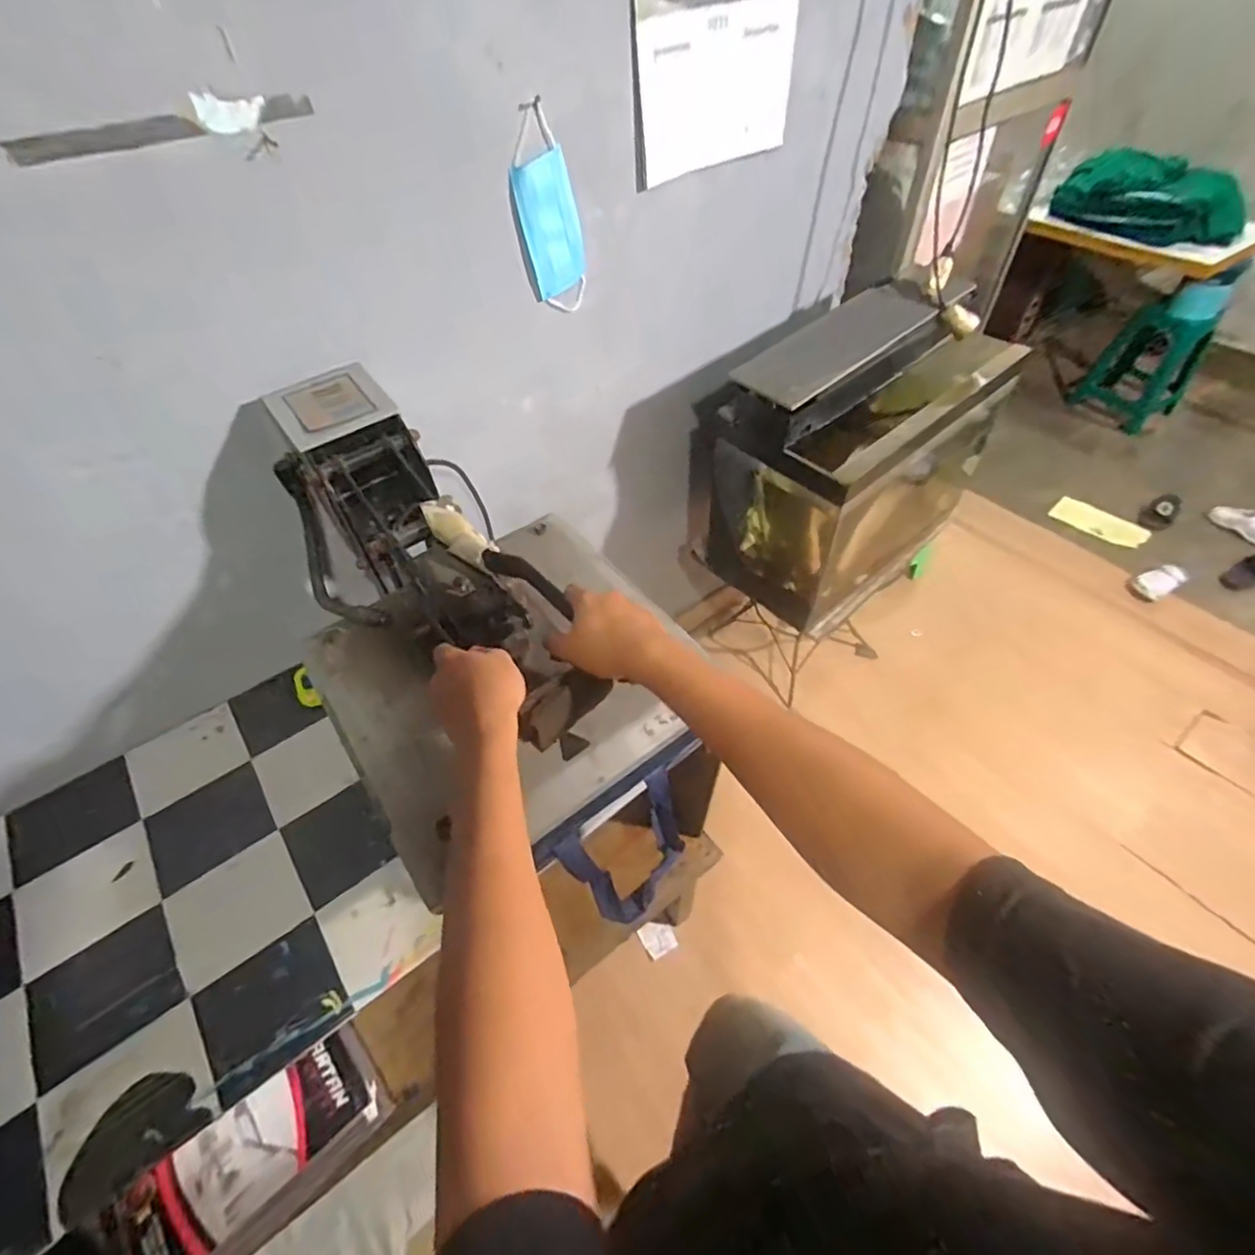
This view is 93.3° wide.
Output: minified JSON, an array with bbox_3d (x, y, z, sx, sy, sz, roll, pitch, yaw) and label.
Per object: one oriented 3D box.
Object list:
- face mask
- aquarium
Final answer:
[{"bbox_3d":[-0.109,-0.600,0.871,0.017,0.242,0.106,34,66,30],"label":"face mask"},{"bbox_3d":[0.476,-0.378,1.286,0.545,0.526,0.343,-37,59,-23],"label":"aquarium"}]

